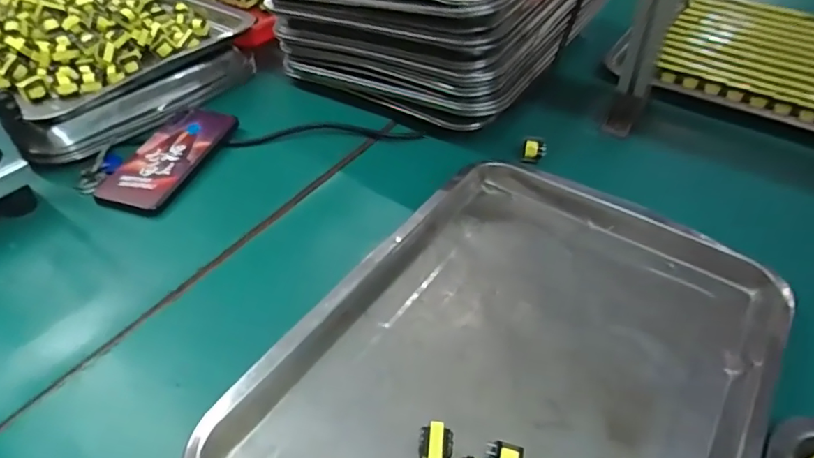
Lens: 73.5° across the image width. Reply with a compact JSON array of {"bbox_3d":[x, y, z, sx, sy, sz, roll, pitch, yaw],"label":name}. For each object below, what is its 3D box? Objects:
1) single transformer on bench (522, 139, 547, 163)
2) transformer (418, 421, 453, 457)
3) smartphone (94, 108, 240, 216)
[{"bbox_3d":[0.127,-0.076,0.545,0.022,0.020,0.015,8,46,10],"label":"single transformer on bench"},{"bbox_3d":[0.018,0.136,0.336,0.020,0.022,0.025,3,45,5],"label":"transformer"},{"bbox_3d":[-0.240,-0.075,0.554,0.069,0.012,0.150,13,47,15],"label":"smartphone"}]

